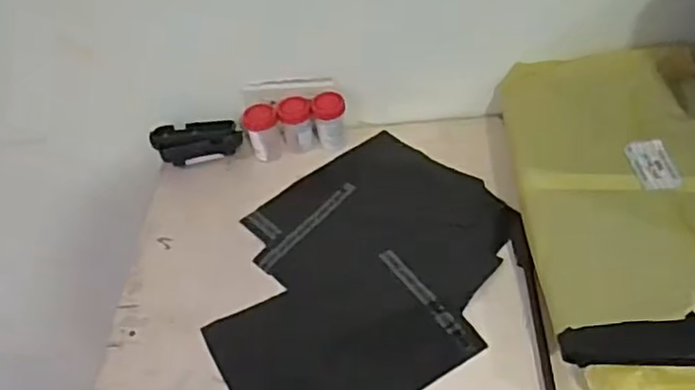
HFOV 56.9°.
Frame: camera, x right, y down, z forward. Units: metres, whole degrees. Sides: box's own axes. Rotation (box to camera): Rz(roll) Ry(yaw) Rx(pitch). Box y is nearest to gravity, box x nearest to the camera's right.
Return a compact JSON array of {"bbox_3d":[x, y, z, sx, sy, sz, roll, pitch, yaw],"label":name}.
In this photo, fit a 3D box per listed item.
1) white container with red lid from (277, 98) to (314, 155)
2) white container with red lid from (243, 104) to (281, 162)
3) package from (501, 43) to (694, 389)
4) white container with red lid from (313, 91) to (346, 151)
[{"bbox_3d":[-0.066,-0.091,0.842,0.041,0.066,0.046,-11,44,-3],"label":"white container with red lid"},{"bbox_3d":[-0.109,-0.082,0.831,0.041,0.068,0.038,-14,44,-6],"label":"white container with red lid"},{"bbox_3d":[0.318,0.007,0.679,0.259,0.096,0.427,-4,44,5],"label":"package"},{"bbox_3d":[-0.022,-0.101,0.838,0.041,0.071,0.040,-11,44,-3],"label":"white container with red lid"}]

